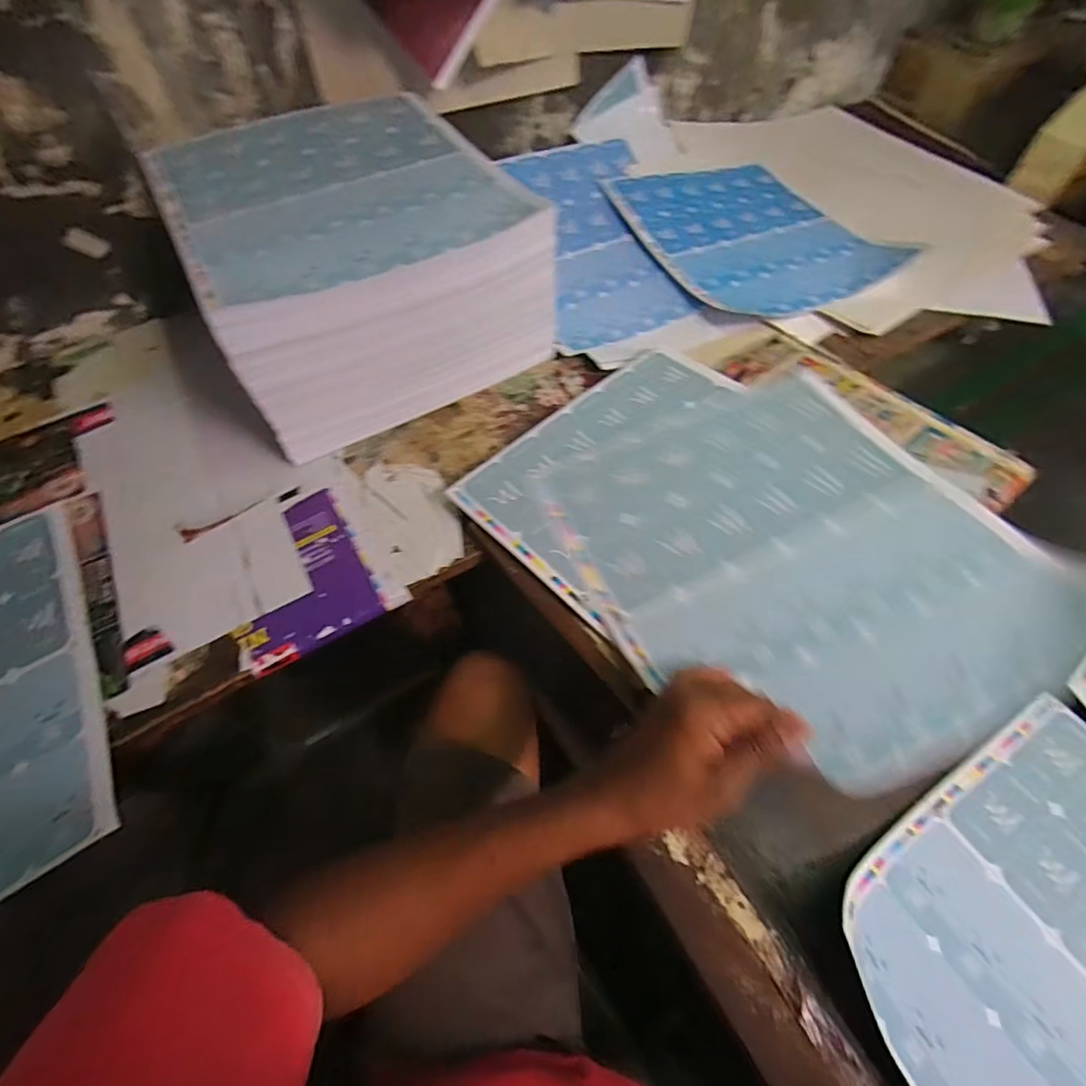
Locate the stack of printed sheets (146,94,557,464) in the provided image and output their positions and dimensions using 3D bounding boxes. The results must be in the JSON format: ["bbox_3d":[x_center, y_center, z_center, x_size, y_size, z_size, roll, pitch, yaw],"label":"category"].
[{"bbox_3d":[-0.232,-0.361,0.681,0.357,0.181,0.380,-28,63,-13],"label":"stack of printed sheets"}]

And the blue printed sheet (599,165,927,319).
[{"bbox_3d":[0.328,-0.498,0.859,0.335,0.042,0.387,-26,63,-12],"label":"blue printed sheet"}]

